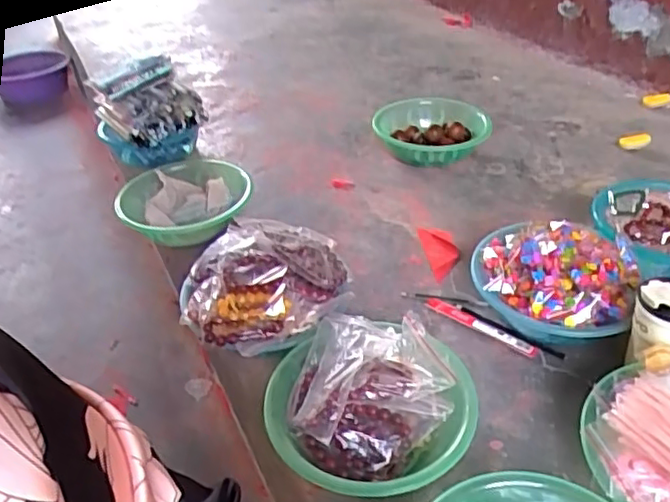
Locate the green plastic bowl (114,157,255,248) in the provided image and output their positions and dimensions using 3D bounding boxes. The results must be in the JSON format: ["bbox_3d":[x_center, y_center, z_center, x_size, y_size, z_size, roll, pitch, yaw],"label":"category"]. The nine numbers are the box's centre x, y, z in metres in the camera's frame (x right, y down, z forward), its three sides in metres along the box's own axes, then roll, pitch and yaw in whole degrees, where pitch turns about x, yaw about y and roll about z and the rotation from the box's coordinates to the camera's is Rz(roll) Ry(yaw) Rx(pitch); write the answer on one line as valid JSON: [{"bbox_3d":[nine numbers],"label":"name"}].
[{"bbox_3d":[-0.286,-0.101,1.189,0.268,0.060,0.260,7,37,13],"label":"green plastic bowl"}]

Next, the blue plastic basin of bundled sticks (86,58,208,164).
[{"bbox_3d":[-0.404,-0.301,1.373,0.182,0.215,0.149,-31,46,-31],"label":"blue plastic basin of bundled sticks"}]

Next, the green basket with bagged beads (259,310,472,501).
[{"bbox_3d":[0.039,0.177,0.727,0.239,0.086,0.234,2,37,7],"label":"green basket with bagged beads"}]

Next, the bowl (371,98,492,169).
[{"bbox_3d":[0.199,-0.258,1.315,0.230,0.077,0.219,-2,36,1],"label":"bowl"}]

